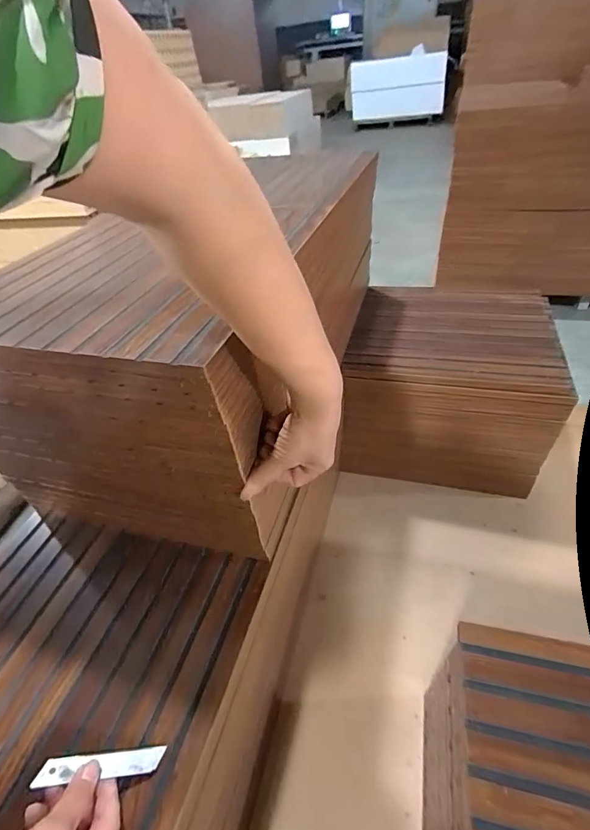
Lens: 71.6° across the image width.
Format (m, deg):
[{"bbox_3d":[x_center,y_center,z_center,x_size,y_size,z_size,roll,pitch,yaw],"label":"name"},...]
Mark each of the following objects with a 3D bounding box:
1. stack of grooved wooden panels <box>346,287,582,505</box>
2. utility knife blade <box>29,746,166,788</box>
[{"bbox_3d":[0.340,-0.069,0.953,0.395,0.301,0.369,7,44,16],"label":"stack of grooved wooden panels"},{"bbox_3d":[-0.166,0.302,0.352,0.099,0.004,0.019,5,28,-15],"label":"utility knife blade"}]

